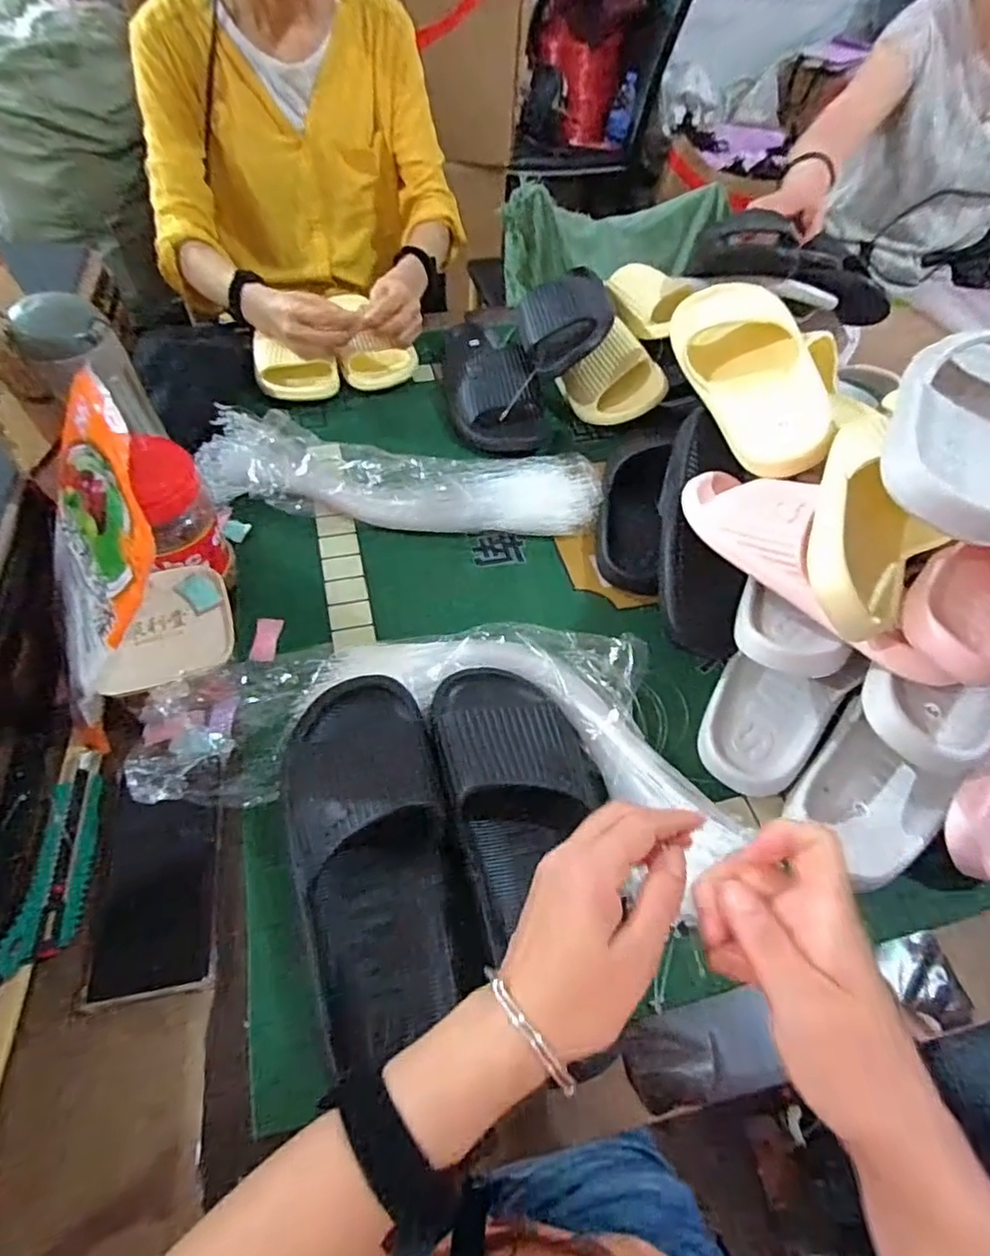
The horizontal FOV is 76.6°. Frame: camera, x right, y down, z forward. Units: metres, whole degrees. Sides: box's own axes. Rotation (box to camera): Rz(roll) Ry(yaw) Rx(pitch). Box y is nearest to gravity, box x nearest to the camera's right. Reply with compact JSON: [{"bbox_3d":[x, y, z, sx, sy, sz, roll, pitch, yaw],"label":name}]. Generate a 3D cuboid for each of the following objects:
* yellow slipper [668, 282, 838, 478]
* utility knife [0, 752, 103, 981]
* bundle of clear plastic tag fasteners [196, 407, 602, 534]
[{"bbox_3d":[0.254,-0.250,0.623,0.103,0.067,0.261,-25,57,21],"label":"yellow slipper"},{"bbox_3d":[-0.305,0.159,0.445,0.039,0.013,0.148,-1,53,-6],"label":"utility knife"},{"bbox_3d":[-0.099,-0.163,0.684,0.426,0.036,0.119,6,53,-2],"label":"bundle of clear plastic tag fasteners"}]

